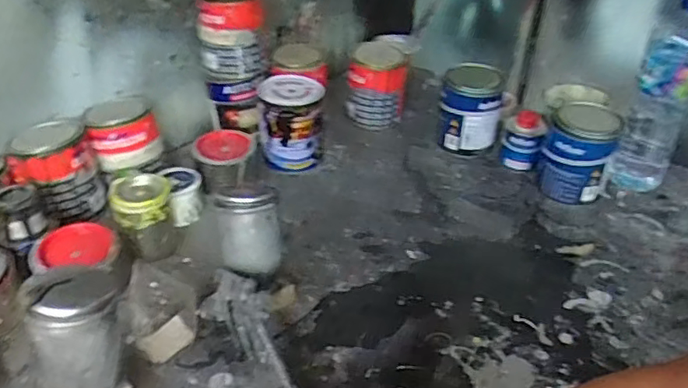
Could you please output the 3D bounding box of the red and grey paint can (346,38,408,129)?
[{"bbox_3d":[0.065,-0.205,1.123,0.110,0.145,0.103,4,35,3],"label":"red and grey paint can"}]

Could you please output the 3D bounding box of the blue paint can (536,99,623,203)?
[{"bbox_3d":[0.372,-0.064,0.942,0.105,0.140,0.109,12,37,15],"label":"blue paint can"}]

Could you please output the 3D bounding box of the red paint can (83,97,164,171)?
[{"bbox_3d":[-0.351,-0.098,0.929,0.103,0.076,0.112,1,35,-1],"label":"red paint can"}]

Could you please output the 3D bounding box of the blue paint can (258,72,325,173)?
[{"bbox_3d":[-0.090,-0.119,1.003,0.108,0.141,0.103,-3,36,-6],"label":"blue paint can"}]

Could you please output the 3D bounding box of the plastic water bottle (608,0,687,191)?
[{"bbox_3d":[0.478,-0.128,0.890,0.084,0.305,0.089,19,39,23],"label":"plastic water bottle"}]

